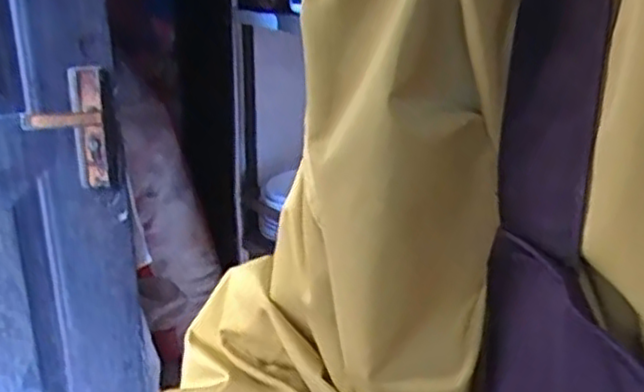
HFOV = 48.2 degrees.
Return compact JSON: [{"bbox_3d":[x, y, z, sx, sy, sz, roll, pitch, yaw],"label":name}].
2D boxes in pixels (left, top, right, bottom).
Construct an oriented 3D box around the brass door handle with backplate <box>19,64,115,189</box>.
[{"bbox_3d":[-0.384,-0.099,1.093,0.126,0.182,0.061,-7,20,-16],"label":"brass door handle with backplate"}]

